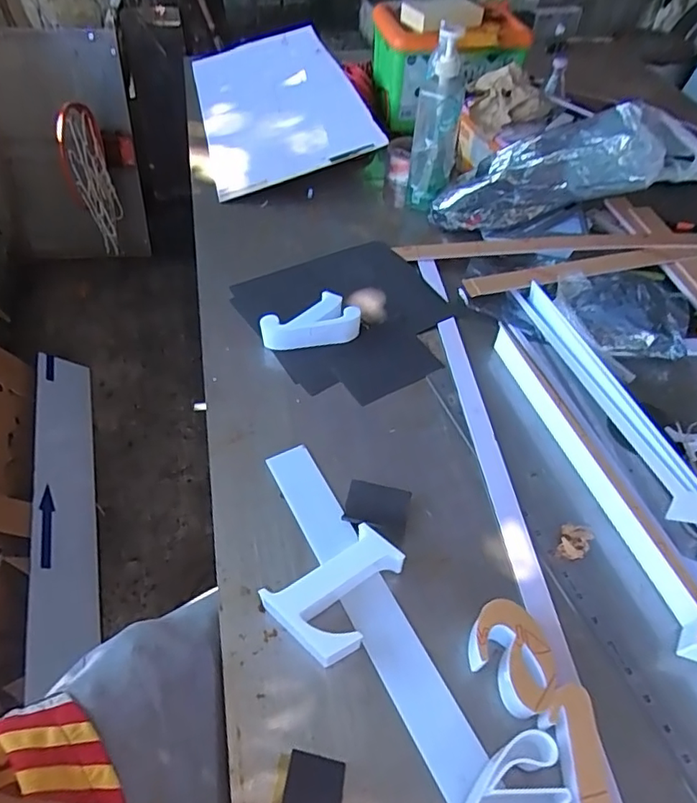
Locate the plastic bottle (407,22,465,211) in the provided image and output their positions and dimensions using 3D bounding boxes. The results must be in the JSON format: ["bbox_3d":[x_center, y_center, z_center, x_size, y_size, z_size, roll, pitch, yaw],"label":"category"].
[{"bbox_3d":[0.144,-0.451,0.898,0.072,0.257,0.077,12,51,5],"label":"plastic bottle"}]

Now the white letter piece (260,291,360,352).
[{"bbox_3d":[-0.055,-0.110,0.773,0.137,0.048,0.064,-12,53,-14],"label":"white letter piece"}]

